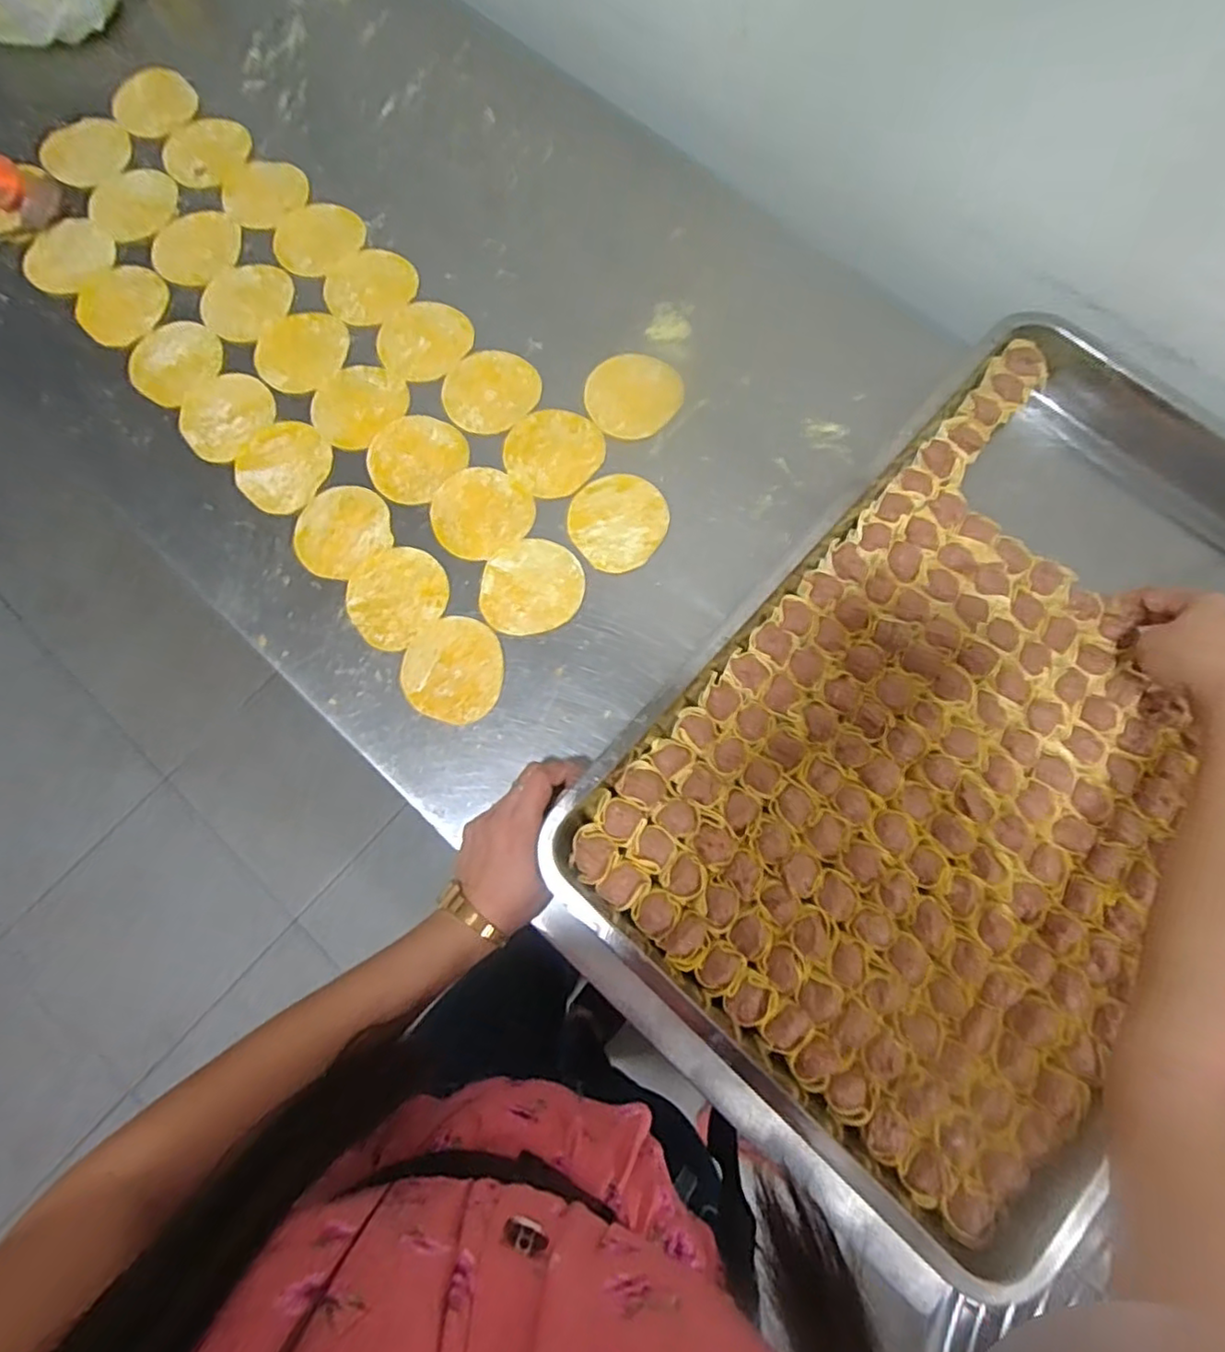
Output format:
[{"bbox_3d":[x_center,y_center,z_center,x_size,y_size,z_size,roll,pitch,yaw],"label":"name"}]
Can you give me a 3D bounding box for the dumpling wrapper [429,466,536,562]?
[{"bbox_3d":[-0.113,-0.138,0.553,0.082,0.004,0.079,0,77,0],"label":"dumpling wrapper"}]

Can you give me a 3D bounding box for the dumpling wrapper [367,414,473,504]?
[{"bbox_3d":[-0.172,-0.191,0.565,0.077,0.004,0.082,41,80,8],"label":"dumpling wrapper"}]

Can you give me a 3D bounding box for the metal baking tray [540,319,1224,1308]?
[{"bbox_3d":[0.280,0.037,0.478,0.389,0.056,0.611,40,80,8],"label":"metal baking tray"}]

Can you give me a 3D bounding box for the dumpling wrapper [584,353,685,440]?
[{"bbox_3d":[0.018,-0.246,0.571,0.077,0.004,0.087,42,75,7],"label":"dumpling wrapper"}]

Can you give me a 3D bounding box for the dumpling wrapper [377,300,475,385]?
[{"bbox_3d":[-0.170,-0.304,0.592,0.083,0.004,0.077,1,80,1],"label":"dumpling wrapper"}]

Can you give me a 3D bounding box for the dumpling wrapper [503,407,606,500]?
[{"bbox_3d":[-0.052,-0.193,0.562,0.080,0.005,0.080,0,77,0],"label":"dumpling wrapper"}]

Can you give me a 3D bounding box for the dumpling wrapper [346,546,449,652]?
[{"bbox_3d":[-0.179,-0.068,0.535,0.079,0.004,0.081,0,77,0],"label":"dumpling wrapper"}]

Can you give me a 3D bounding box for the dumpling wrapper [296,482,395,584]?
[{"bbox_3d":[-0.230,-0.124,0.552,0.079,0.007,0.078,0,77,0],"label":"dumpling wrapper"}]

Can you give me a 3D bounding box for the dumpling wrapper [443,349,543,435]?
[{"bbox_3d":[-0.107,-0.254,0.578,0.084,0.004,0.080,0,77,0],"label":"dumpling wrapper"}]

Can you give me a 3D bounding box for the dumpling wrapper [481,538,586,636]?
[{"bbox_3d":[-0.066,-0.073,0.534,0.083,0.004,0.076,0,77,0],"label":"dumpling wrapper"}]

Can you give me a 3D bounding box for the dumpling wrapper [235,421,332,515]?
[{"bbox_3d":[-0.287,-0.183,0.565,0.075,0.007,0.084,23,78,5],"label":"dumpling wrapper"}]

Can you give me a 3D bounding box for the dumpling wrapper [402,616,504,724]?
[{"bbox_3d":[-0.126,-0.006,0.520,0.079,0.004,0.083,0,77,0],"label":"dumpling wrapper"}]

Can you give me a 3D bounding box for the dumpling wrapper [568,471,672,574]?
[{"bbox_3d":[0.004,-0.130,0.547,0.081,0.004,0.082,-1,79,3],"label":"dumpling wrapper"}]

